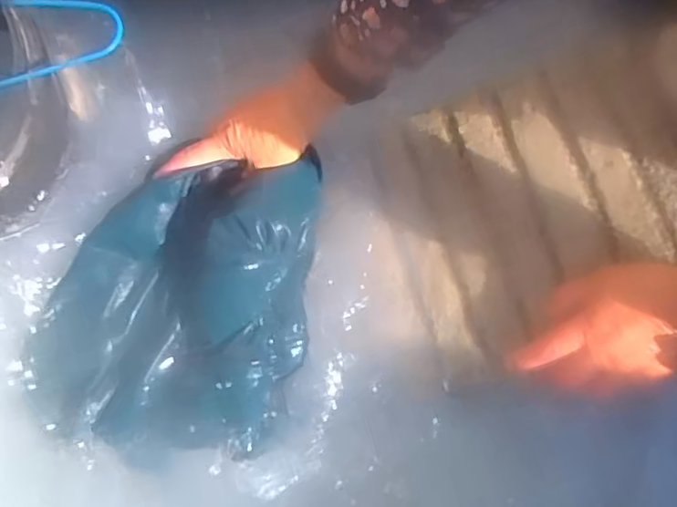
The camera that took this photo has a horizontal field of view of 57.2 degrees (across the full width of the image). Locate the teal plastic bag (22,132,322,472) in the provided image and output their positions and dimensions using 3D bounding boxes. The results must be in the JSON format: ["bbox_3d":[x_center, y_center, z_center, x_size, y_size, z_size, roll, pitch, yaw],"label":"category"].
[{"bbox_3d":[-0.148,0.043,0.535,0.238,0.087,0.246,4,74,0],"label":"teal plastic bag"}]

